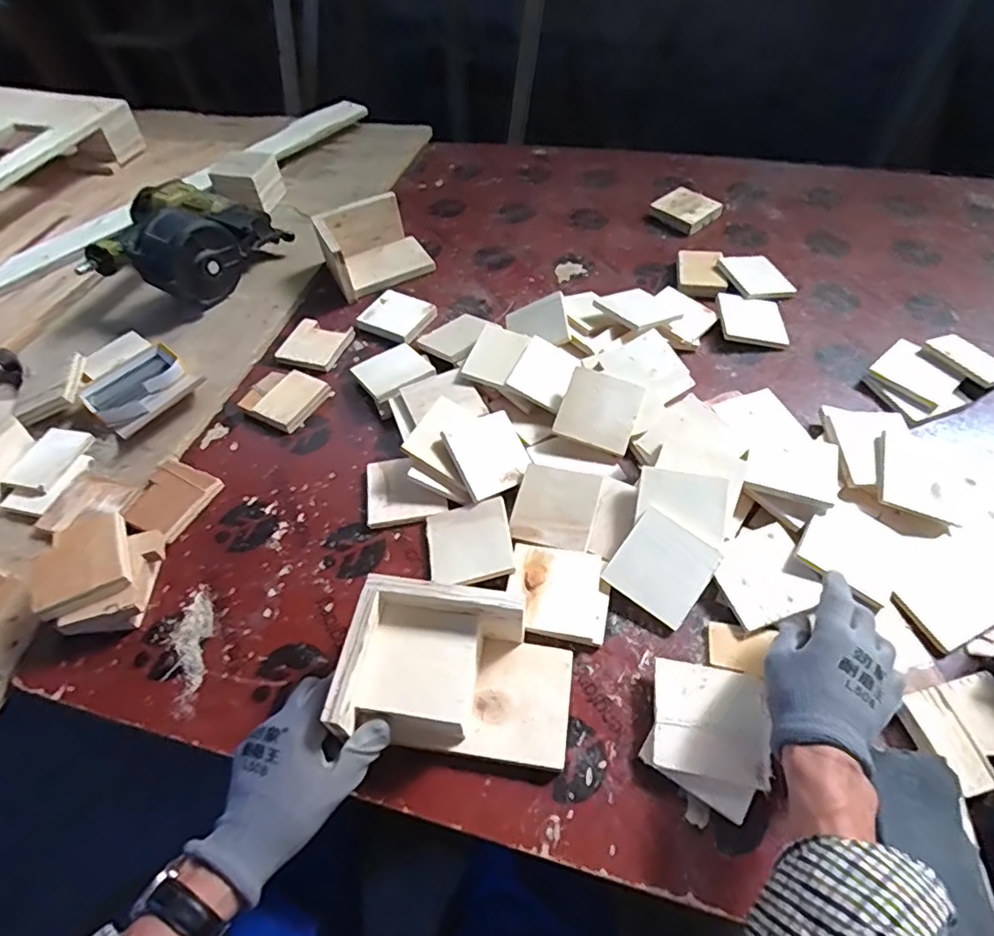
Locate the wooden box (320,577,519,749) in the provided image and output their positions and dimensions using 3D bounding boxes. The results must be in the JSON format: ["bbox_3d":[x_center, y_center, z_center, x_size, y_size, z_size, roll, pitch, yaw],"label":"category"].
[{"bbox_3d":[-0.054,0.170,0.495,0.135,0.077,0.118,6,54,7],"label":"wooden box"}]

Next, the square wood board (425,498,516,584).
[{"bbox_3d":[-0.031,0.080,0.616,0.089,0.009,0.091,-13,53,6],"label":"square wood board"}]

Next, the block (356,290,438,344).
[{"bbox_3d":[-0.147,-0.226,0.857,0.094,0.018,0.086,23,58,18],"label":"block"}]

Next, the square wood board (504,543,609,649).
[{"bbox_3d":[0.061,0.124,0.578,0.099,0.009,0.092,8,55,8],"label":"square wood board"}]

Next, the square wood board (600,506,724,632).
[{"bbox_3d":[0.167,0.099,0.582,0.087,0.008,0.090,35,83,17],"label":"square wood board"}]

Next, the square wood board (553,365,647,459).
[{"bbox_3d":[0.125,-0.070,0.701,0.089,0.010,0.087,20,84,8],"label":"square wood board"}]

